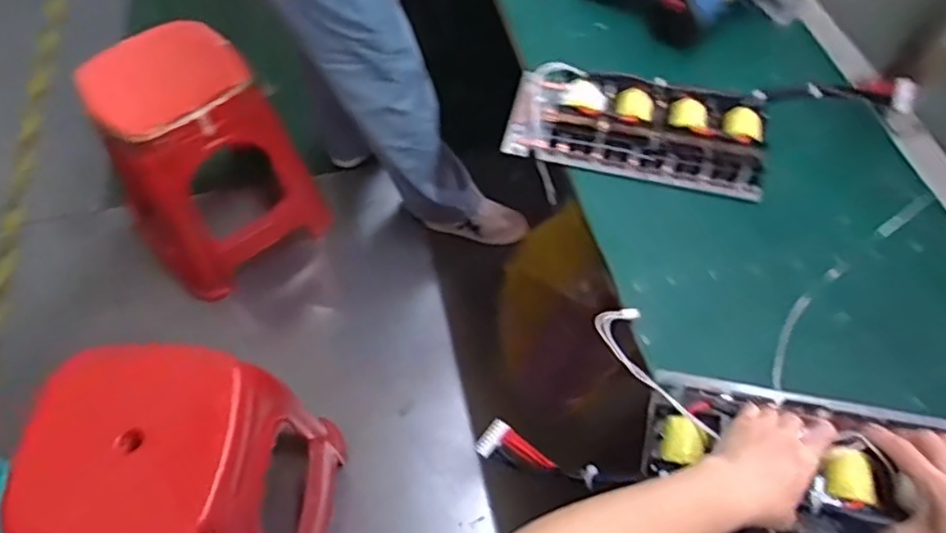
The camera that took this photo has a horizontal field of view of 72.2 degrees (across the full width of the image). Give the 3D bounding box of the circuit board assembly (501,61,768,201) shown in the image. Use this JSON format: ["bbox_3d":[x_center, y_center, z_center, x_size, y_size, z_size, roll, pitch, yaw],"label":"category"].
[{"bbox_3d":[0.189,-0.165,0.749,0.282,0.059,0.120,13,58,7],"label":"circuit board assembly"}]

